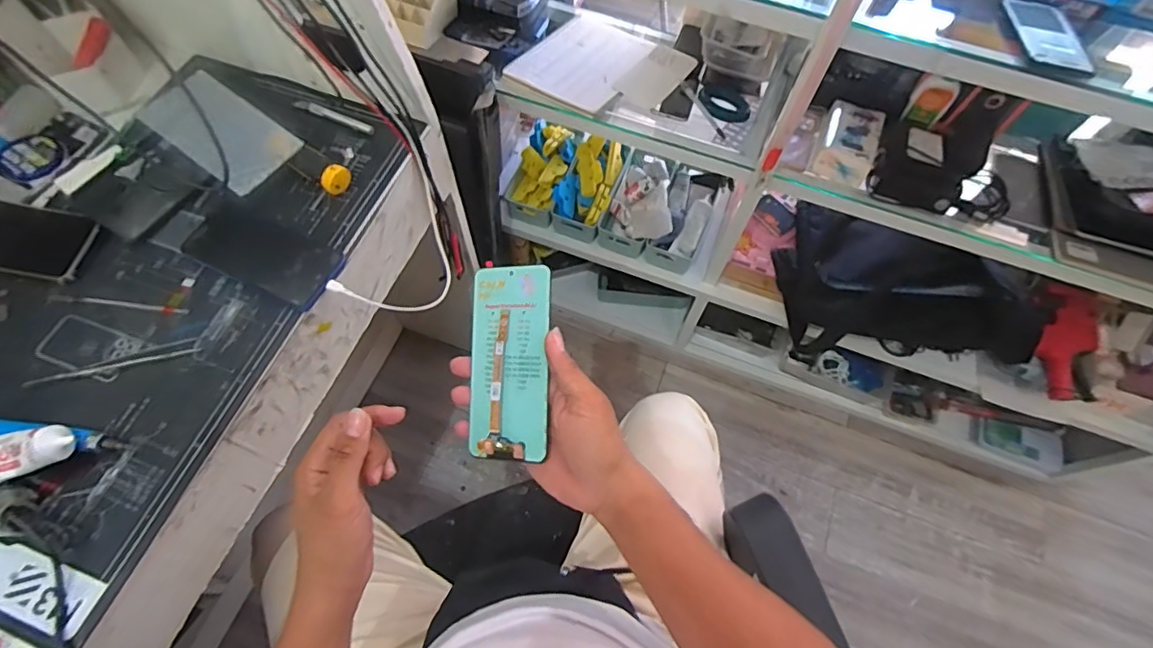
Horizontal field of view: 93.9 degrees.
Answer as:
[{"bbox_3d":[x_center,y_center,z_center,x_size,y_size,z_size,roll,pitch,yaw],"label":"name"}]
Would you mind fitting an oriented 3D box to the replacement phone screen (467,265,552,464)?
[{"bbox_3d":[-0.055,0.030,0.442,0.069,0.008,0.157,-3,82,18],"label":"replacement phone screen"}]

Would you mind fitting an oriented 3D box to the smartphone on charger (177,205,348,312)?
[{"bbox_3d":[-0.326,-0.075,0.558,0.161,0.005,0.072,25,66,10],"label":"smartphone on charger"}]

